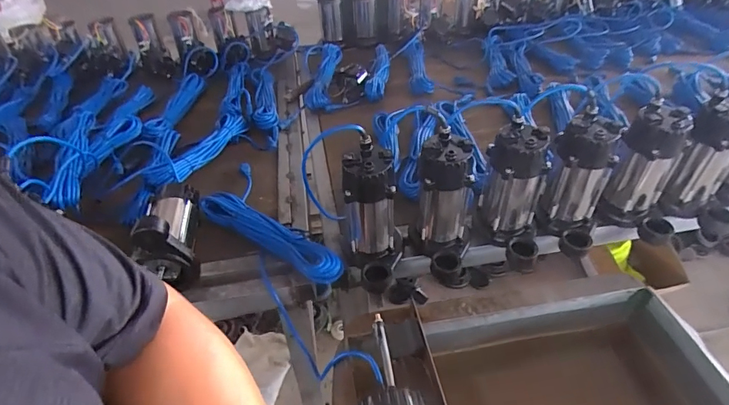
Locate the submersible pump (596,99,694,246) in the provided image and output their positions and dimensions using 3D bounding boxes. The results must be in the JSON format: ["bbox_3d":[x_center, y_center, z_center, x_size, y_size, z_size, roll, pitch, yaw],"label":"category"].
[{"bbox_3d":[0.530,-0.048,0.791,0.120,0.227,0.117,9,42,13],"label":"submersible pump"}]

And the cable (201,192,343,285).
[{"bbox_3d":[-0.188,0.062,0.856,0.348,0.064,0.073,23,47,27],"label":"cable"}]

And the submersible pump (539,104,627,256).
[{"bbox_3d":[0.399,-0.029,0.795,0.110,0.235,0.124,18,45,23],"label":"submersible pump"}]

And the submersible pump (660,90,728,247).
[{"bbox_3d":[0.660,-0.059,0.817,0.114,0.251,0.117,4,41,8],"label":"submersible pump"}]

